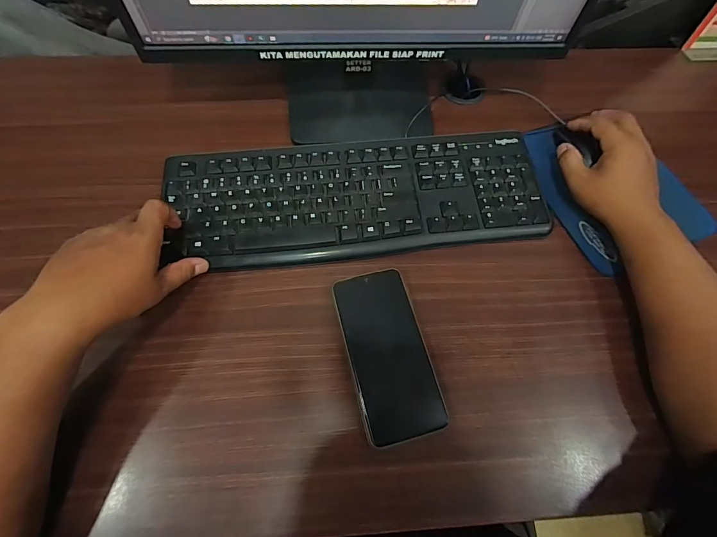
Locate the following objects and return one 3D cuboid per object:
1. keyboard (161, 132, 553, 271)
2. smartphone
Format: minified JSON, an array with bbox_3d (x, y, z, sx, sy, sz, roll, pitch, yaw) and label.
[{"bbox_3d":[0.001,-0.084,0.417,0.419,0.017,0.150,-6,67,-4],"label":"keyboard"},{"bbox_3d":[0.029,0.081,0.352,0.076,0.011,0.161,-12,68,-7],"label":"smartphone"}]

